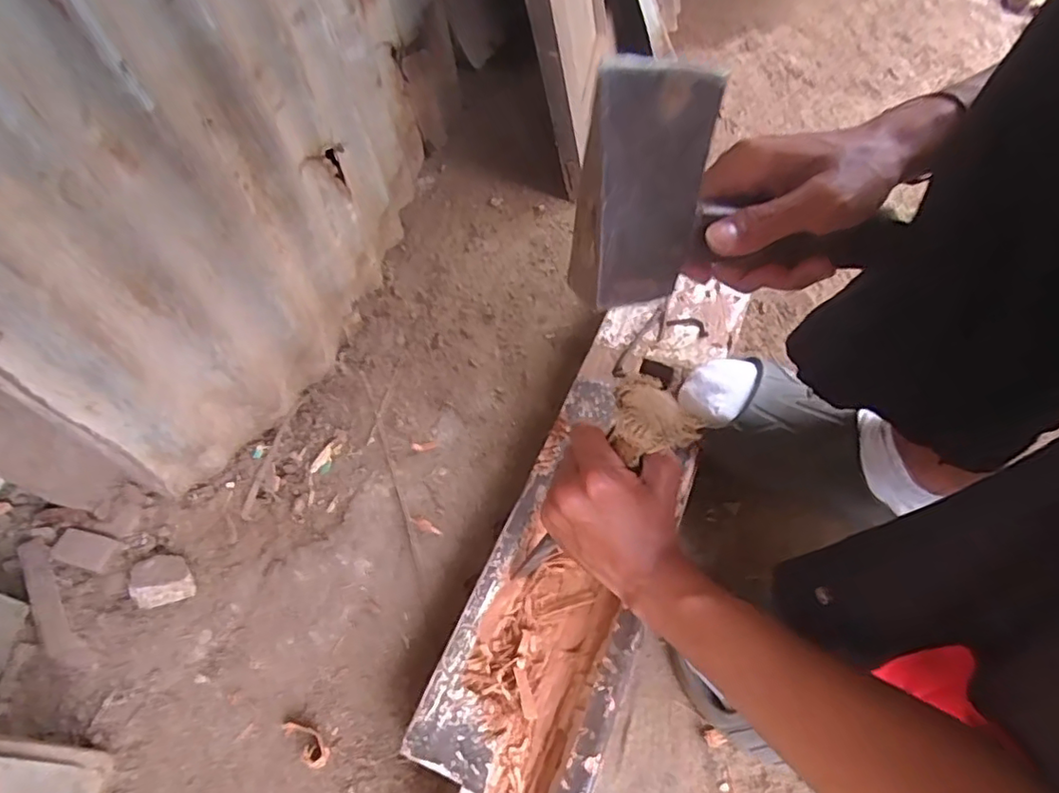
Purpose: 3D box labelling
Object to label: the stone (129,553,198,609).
[{"bbox_3d":[-0.344,0.170,0.554,0.049,0.023,0.052,-24,58,-16],"label":"stone"}]

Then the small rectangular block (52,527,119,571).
[{"bbox_3d":[-0.434,0.149,0.579,0.051,0.007,0.030,19,65,-4],"label":"small rectangular block"}]

